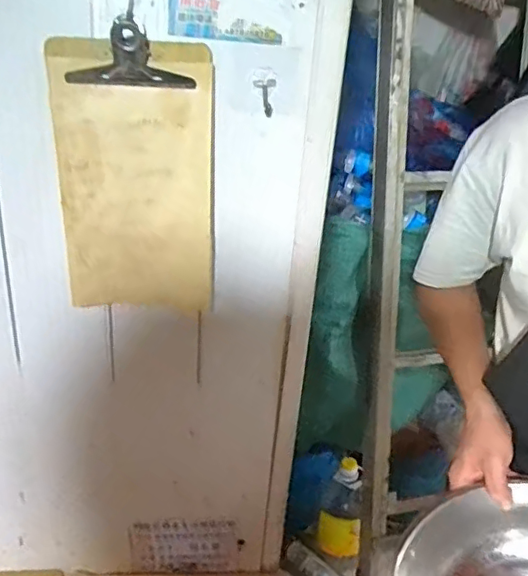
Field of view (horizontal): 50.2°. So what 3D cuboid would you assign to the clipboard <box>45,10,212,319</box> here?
[{"bbox_3d":[-0.122,-0.099,0.547,0.143,0.261,0.026,0,27,-6],"label":"clipboard"}]

